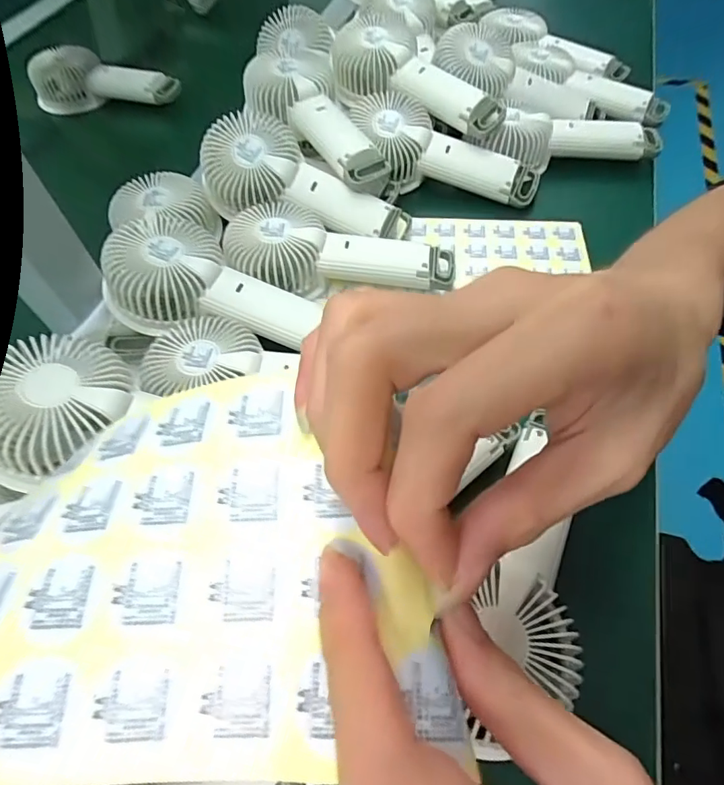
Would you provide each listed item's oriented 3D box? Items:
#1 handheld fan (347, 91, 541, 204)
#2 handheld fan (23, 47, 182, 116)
[{"bbox_3d":[0.072,-0.219,0.452,0.185,0.050,0.066,25,61,0],"label":"handheld fan"},{"bbox_3d":[-0.302,-0.369,0.569,0.171,0.045,0.060,2,58,3],"label":"handheld fan"}]

